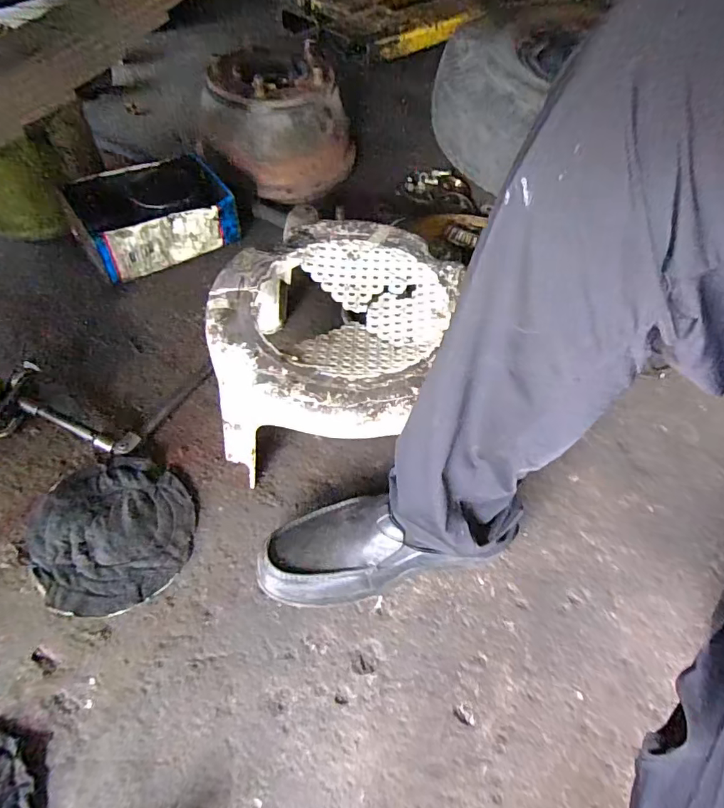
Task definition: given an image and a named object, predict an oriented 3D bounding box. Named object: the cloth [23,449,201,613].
[{"bbox_3d":[-0.289,0.149,0.575,0.177,0.033,0.167,2,54,-3],"label":"cloth"}]

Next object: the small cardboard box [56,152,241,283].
[{"bbox_3d":[-0.366,-0.333,0.871,0.257,0.109,0.179,-25,60,-20],"label":"small cardboard box"}]

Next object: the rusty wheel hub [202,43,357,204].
[{"bbox_3d":[-0.153,-0.558,0.975,0.266,0.170,0.265,2,54,-3],"label":"rusty wheel hub"}]

